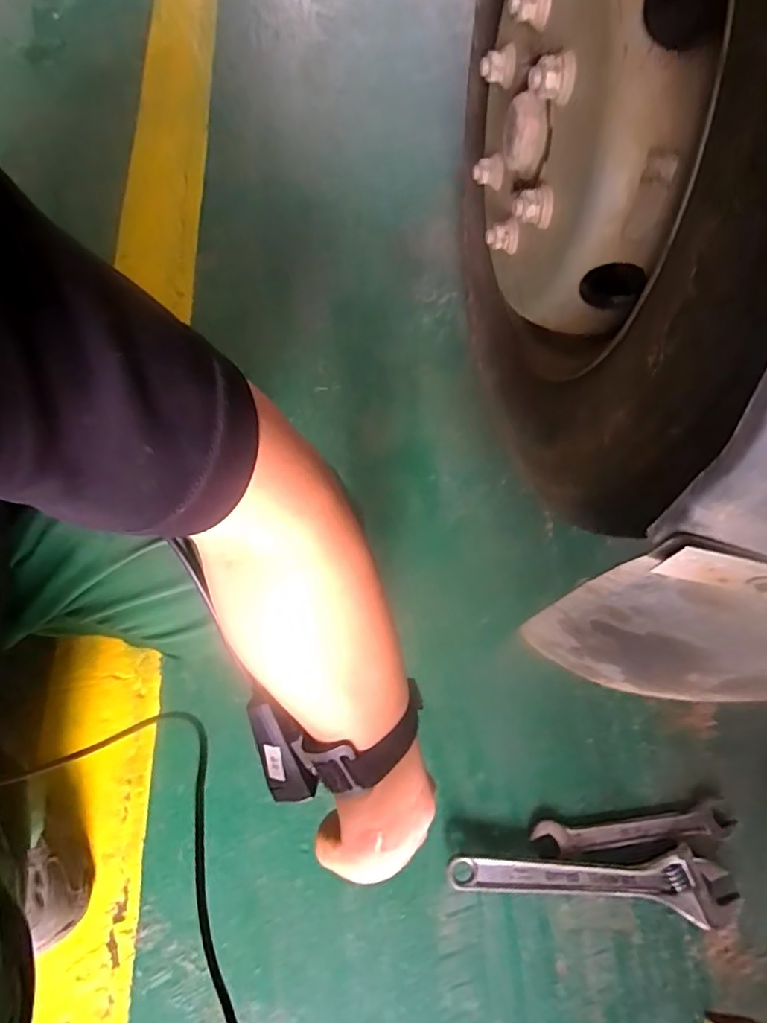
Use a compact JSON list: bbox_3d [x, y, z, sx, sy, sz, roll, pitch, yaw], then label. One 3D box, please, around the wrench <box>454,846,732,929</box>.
[{"bbox_3d":[0.213,0.369,0.551,0.283,0.020,0.061,8,70,2],"label":"wrench"}]

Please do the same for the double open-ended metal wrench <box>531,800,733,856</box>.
[{"bbox_3d":[0.265,0.335,0.570,0.216,0.013,0.031,-5,70,-2],"label":"double open-ended metal wrench"}]

